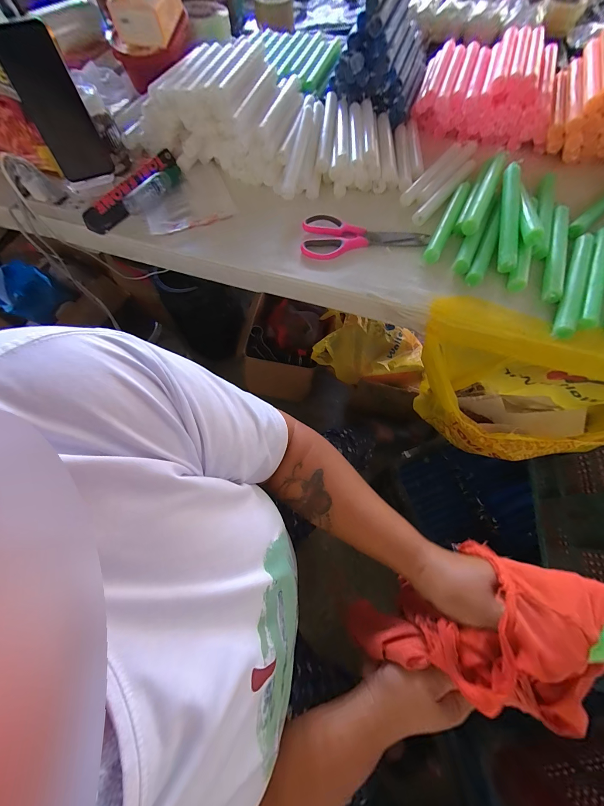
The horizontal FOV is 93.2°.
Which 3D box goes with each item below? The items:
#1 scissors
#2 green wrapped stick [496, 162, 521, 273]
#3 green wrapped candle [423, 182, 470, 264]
[{"bbox_3d":[0.096,-0.277,0.463,0.198,0.009,0.085,-6,67,0],"label":"scissors"},{"bbox_3d":[0.317,-0.287,0.435,0.027,0.021,0.209,14,69,8],"label":"green wrapped stick"},{"bbox_3d":[0.240,-0.301,0.464,0.024,0.018,0.203,25,71,12],"label":"green wrapped candle"}]

